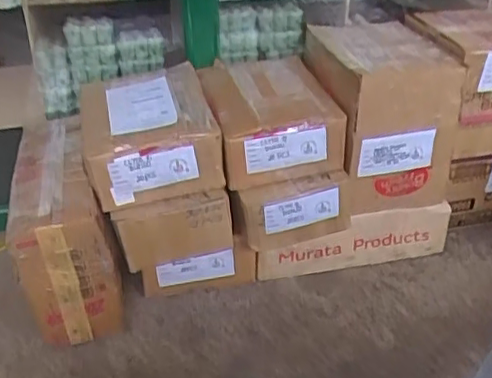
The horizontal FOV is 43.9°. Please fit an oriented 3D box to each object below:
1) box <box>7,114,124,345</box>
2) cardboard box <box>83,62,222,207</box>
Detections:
[{"bbox_3d":[-0.387,0.083,1.336,0.188,0.330,0.413,-9,33,-13],"label":"box"},{"bbox_3d":[-0.212,-0.135,1.325,0.268,0.148,0.357,-9,33,-12],"label":"cardboard box"}]

